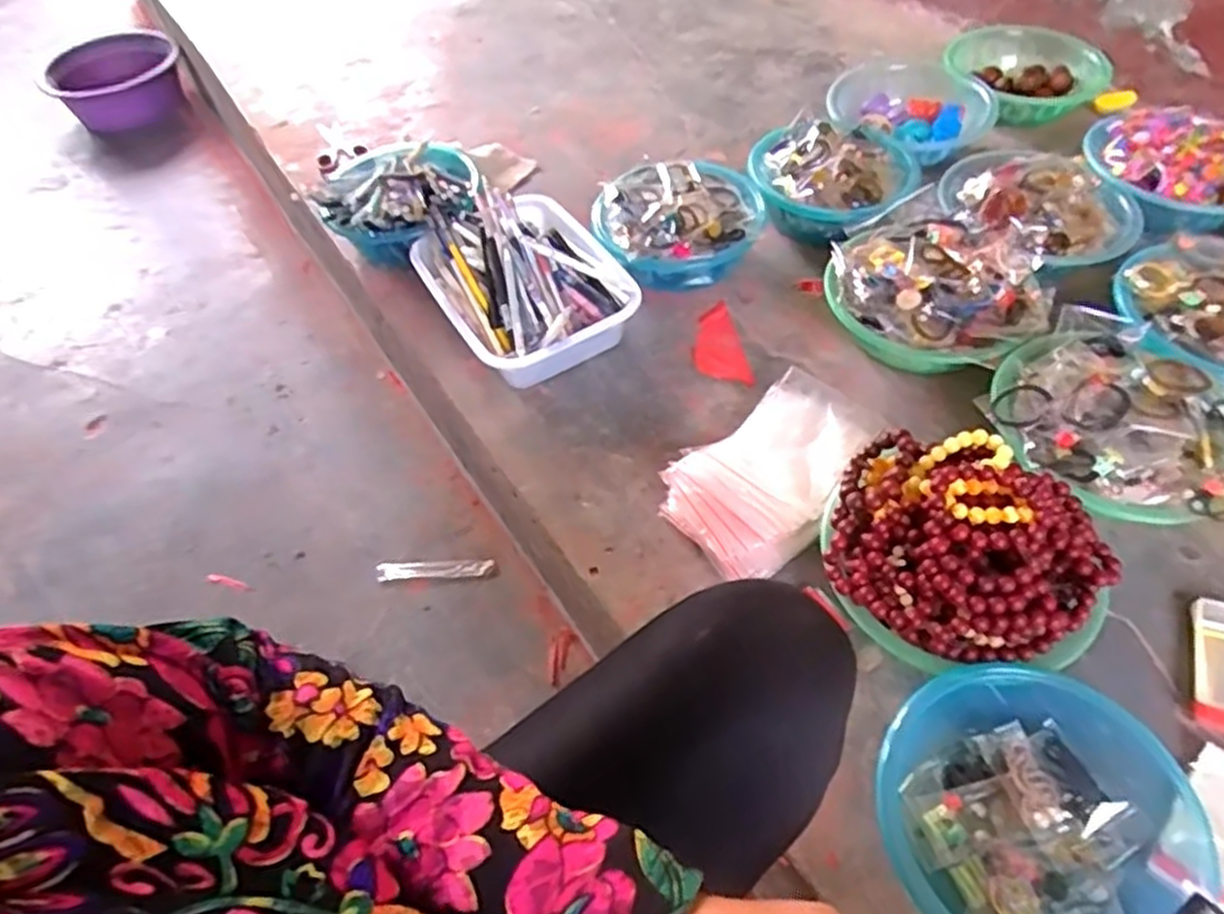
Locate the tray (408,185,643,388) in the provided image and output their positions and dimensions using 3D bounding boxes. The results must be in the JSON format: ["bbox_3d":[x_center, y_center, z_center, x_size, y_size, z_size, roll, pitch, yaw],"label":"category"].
[{"bbox_3d":[-0.113,-0.225,0.977,0.218,0.115,0.295,-25,56,-16],"label":"tray"}]

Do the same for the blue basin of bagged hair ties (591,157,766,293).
[{"bbox_3d":[0.085,-0.306,1.032,0.216,0.102,0.195,-4,53,0],"label":"blue basin of bagged hair ties"}]

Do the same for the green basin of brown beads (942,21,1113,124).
[{"bbox_3d":[0.647,-0.617,1.239,0.267,0.062,0.225,-30,57,-18],"label":"green basin of brown beads"}]

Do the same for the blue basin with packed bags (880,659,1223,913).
[{"bbox_3d":[0.328,0.280,0.593,0.229,0.076,0.222,-1,54,2],"label":"blue basin with packed bags"}]

